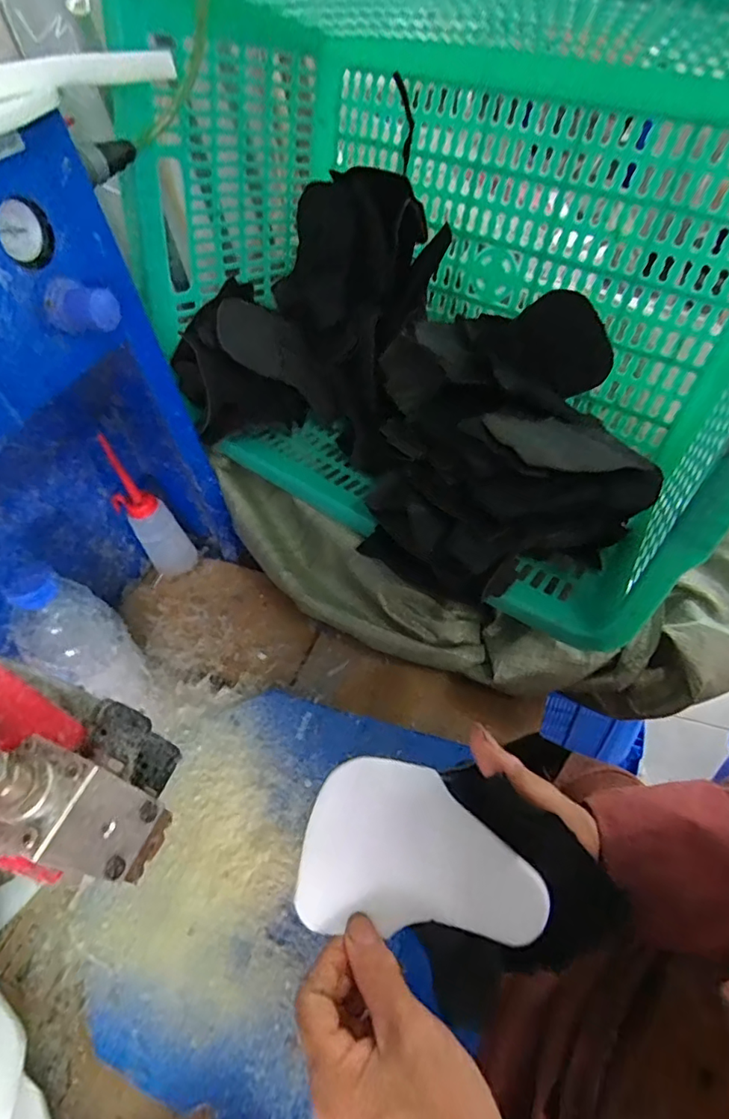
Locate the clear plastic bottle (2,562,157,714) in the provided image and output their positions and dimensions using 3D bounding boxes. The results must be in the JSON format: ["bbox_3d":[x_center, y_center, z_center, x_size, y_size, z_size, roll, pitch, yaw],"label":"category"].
[{"bbox_3d":[-0.267,0.080,0.517,0.073,0.172,0.078,-23,52,-12],"label":"clear plastic bottle"}]

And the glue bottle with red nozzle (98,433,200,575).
[{"bbox_3d":[-0.242,-0.052,0.617,0.055,0.172,0.044,-31,54,-18],"label":"glue bottle with red nozzle"}]

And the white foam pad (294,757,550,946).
[{"bbox_3d":[0.034,0.171,0.317,0.133,0.019,0.092,10,81,1],"label":"white foam pad"}]

